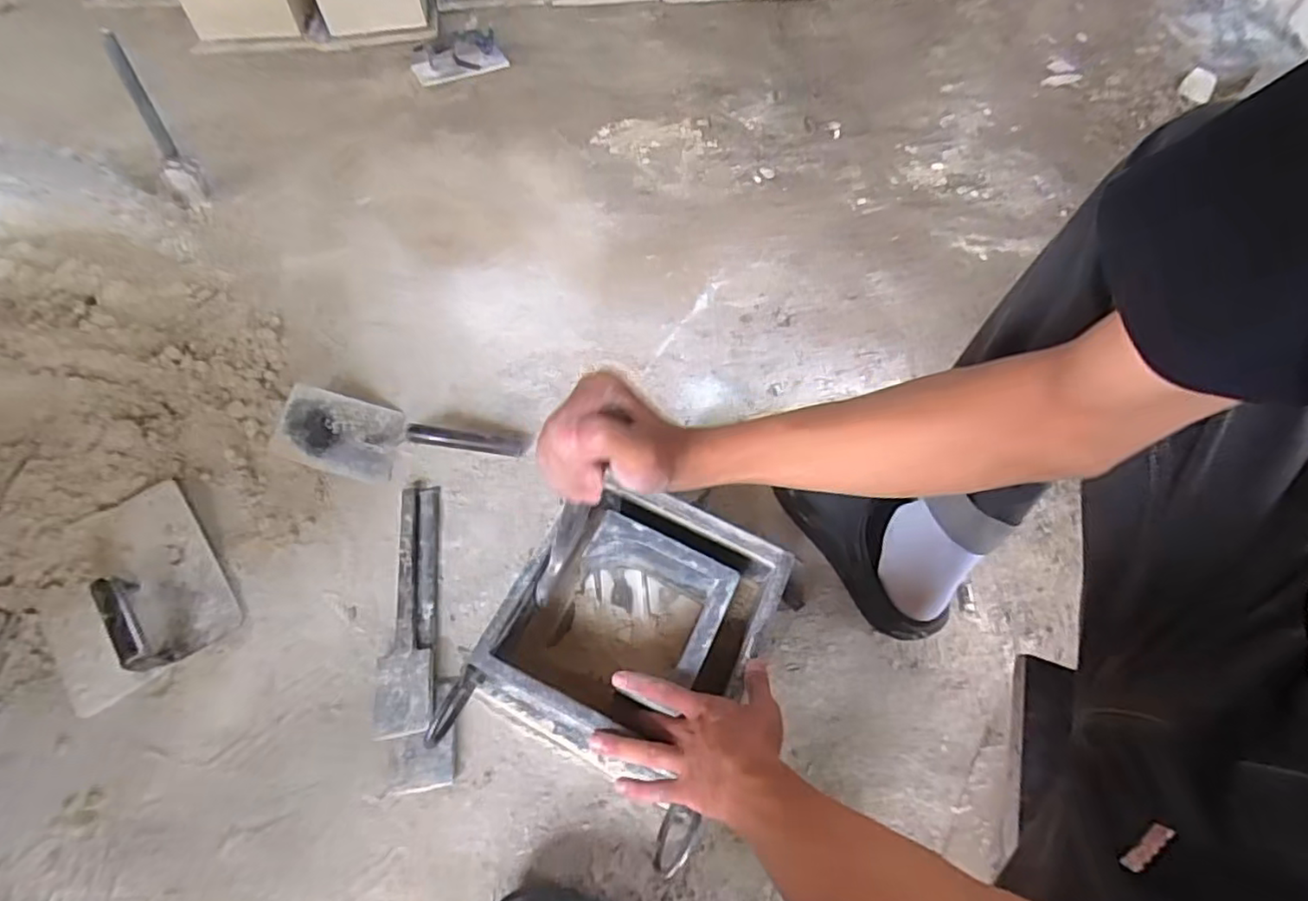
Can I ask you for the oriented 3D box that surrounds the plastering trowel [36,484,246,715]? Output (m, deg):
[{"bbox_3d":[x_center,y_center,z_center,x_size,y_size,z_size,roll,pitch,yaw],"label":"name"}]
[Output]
[{"bbox_3d":[-0.566,0.147,0.672,0.165,0.063,0.197,-33,67,-18],"label":"plastering trowel"}]

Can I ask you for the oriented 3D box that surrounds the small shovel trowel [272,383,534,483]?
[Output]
[{"bbox_3d":[-0.308,-0.016,0.777,0.282,0.059,0.106,5,61,1],"label":"small shovel trowel"}]

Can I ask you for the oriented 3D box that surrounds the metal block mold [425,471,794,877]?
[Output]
[{"bbox_3d":[-0.040,0.179,0.623,0.268,0.133,0.259,21,63,10],"label":"metal block mold"}]

